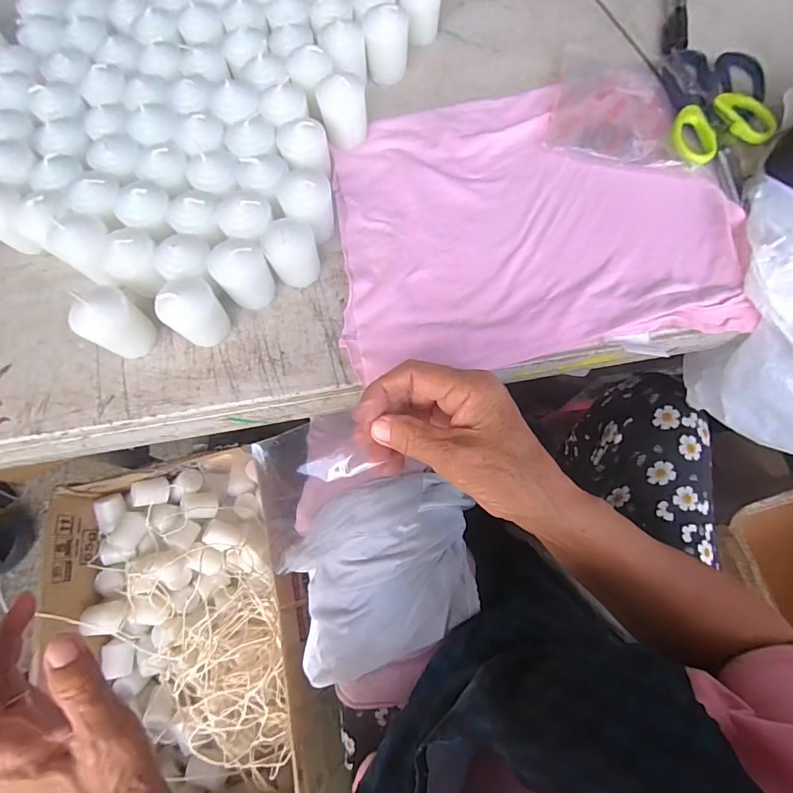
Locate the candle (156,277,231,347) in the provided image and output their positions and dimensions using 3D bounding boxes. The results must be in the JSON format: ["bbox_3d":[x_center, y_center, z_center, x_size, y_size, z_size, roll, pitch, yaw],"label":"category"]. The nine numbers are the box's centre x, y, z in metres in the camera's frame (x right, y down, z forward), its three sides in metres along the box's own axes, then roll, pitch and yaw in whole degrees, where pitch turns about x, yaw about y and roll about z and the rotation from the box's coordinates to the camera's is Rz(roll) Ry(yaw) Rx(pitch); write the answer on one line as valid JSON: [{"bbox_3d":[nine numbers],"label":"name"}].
[{"bbox_3d":[-0.142,-0.060,0.296,0.033,0.049,0.035,0,71,1],"label":"candle"}]

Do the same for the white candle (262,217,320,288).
[{"bbox_3d":[-0.076,-0.108,0.309,0.034,0.049,0.035,-15,71,-4],"label":"white candle"}]

